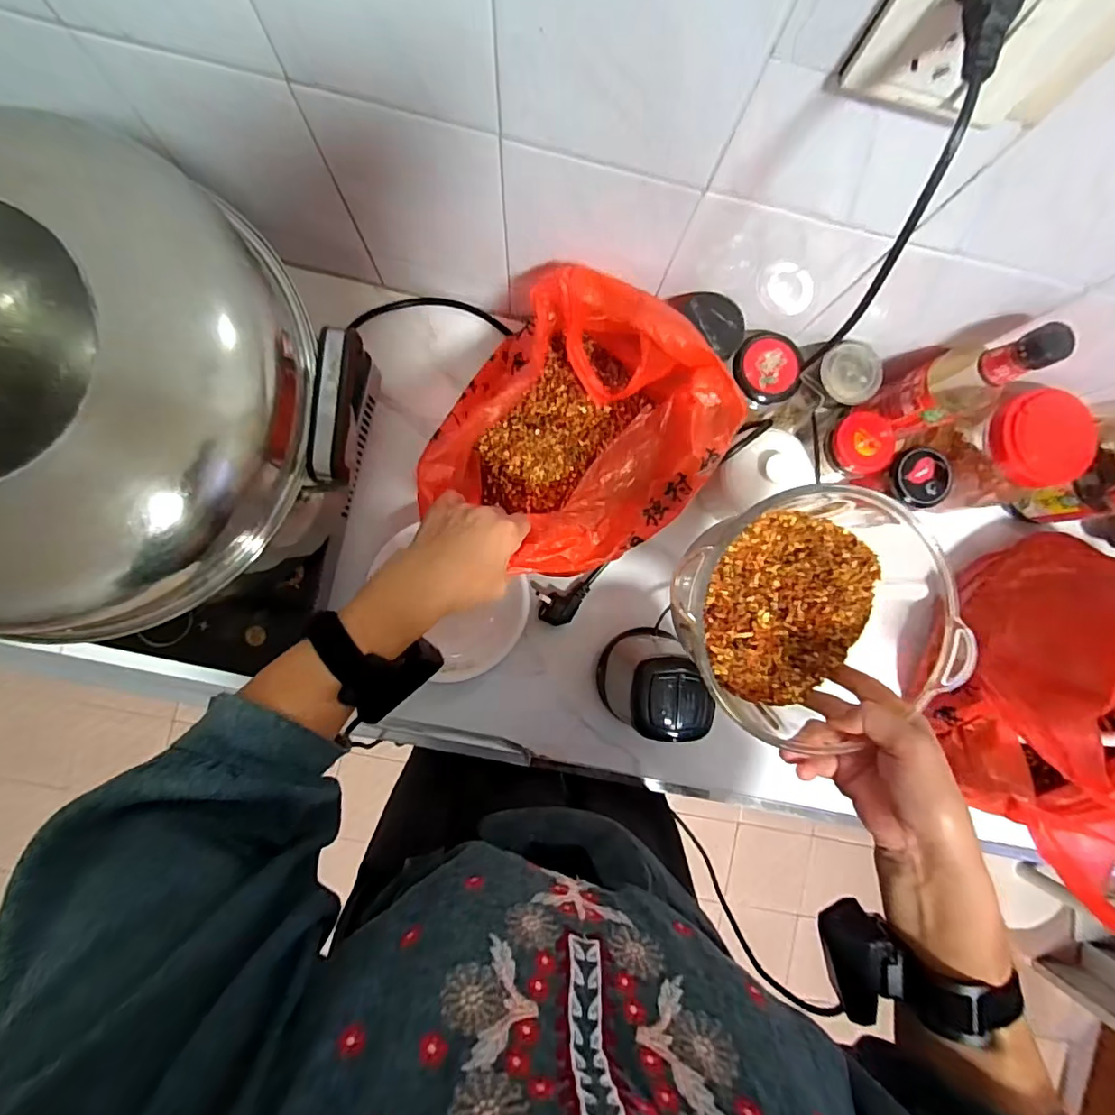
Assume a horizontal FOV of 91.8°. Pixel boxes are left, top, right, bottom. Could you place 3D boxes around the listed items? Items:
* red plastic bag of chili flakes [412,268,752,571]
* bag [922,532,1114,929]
[{"bbox_3d":[0.001,-0.108,0.510,0.268,0.146,0.232,-36,90,-4],"label":"red plastic bag of chili flakes"},{"bbox_3d":[0.570,0.155,0.532,0.295,0.202,0.334,-23,89,-4],"label":"bag"}]

